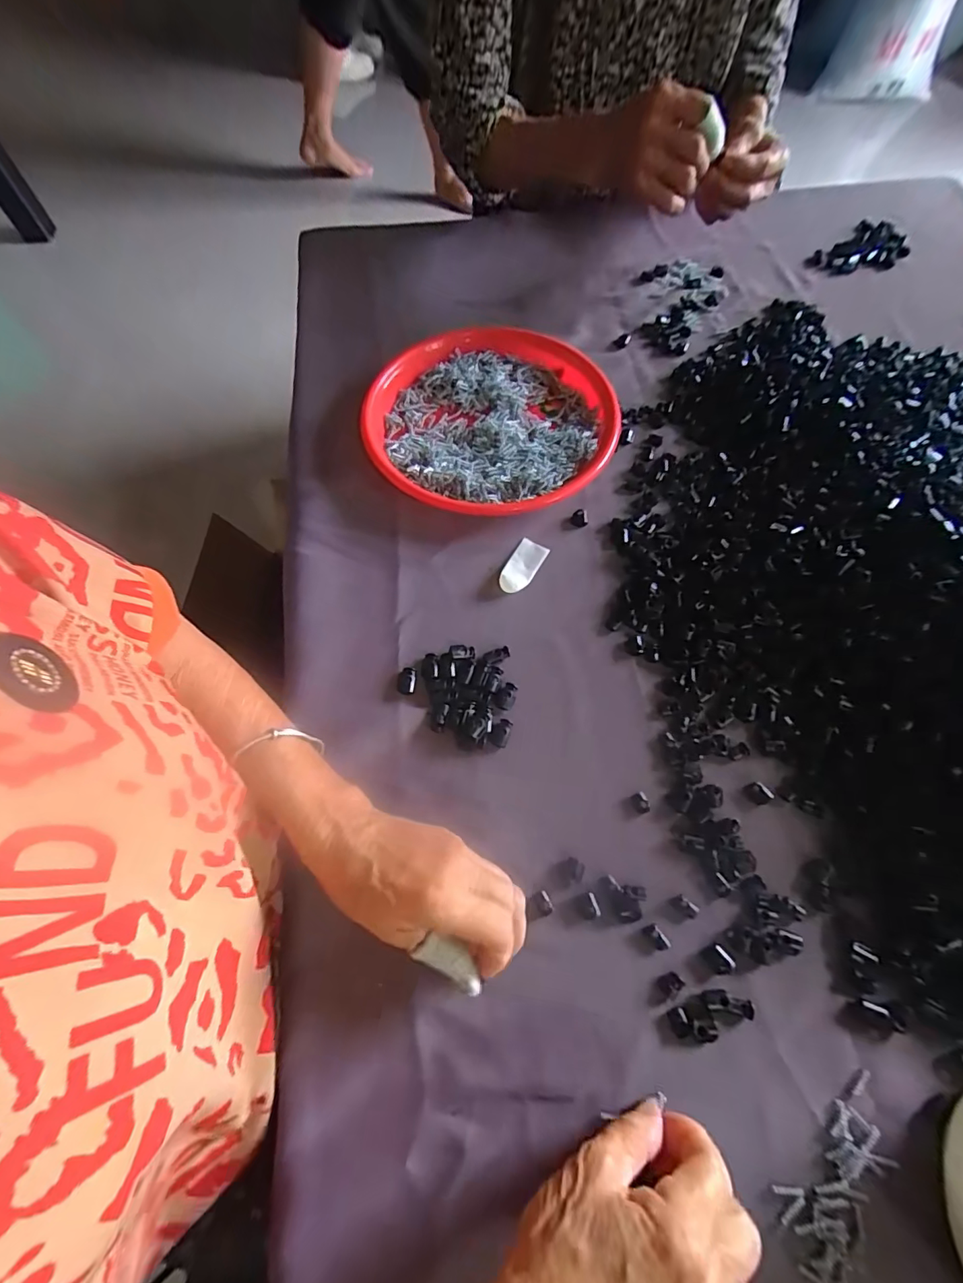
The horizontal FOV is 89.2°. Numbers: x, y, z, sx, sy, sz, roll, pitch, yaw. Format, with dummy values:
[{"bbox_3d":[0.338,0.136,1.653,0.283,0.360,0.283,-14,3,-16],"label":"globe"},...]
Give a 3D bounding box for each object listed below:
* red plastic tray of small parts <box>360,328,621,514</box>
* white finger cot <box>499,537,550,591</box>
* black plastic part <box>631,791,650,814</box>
[{"bbox_3d":[0.008,-0.221,0.470,0.240,0.048,0.231,2,66,3],"label":"red plastic tray of small parts"},{"bbox_3d":[0.035,-0.066,0.423,0.026,0.006,0.055,28,70,14],"label":"white finger cot"},{"bbox_3d":[0.111,0.112,0.339,0.012,0.004,0.014,-29,68,-11],"label":"black plastic part"}]

